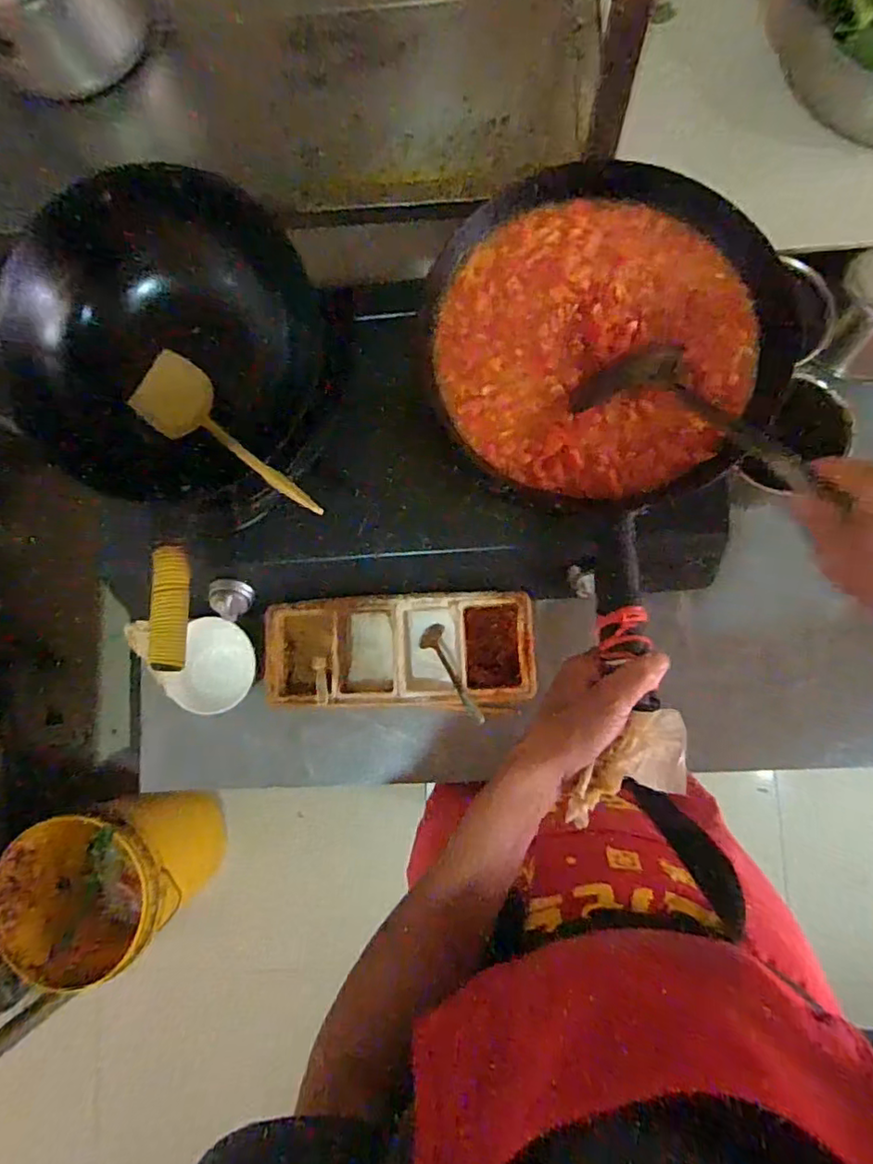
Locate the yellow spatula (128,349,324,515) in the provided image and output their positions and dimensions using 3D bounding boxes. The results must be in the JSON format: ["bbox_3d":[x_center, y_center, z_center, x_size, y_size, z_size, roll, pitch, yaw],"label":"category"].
[{"bbox_3d":[-0.216,-0.149,0.615,0.268,0.042,0.082,37,87,23],"label":"yellow spatula"}]

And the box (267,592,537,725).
[{"bbox_3d":[-0.042,0.084,0.712,0.312,0.061,0.134,0,82,5],"label":"box"}]

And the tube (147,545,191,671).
[{"bbox_3d":[-0.254,0.023,0.565,0.030,0.026,0.118,-4,82,5],"label":"tube"}]

